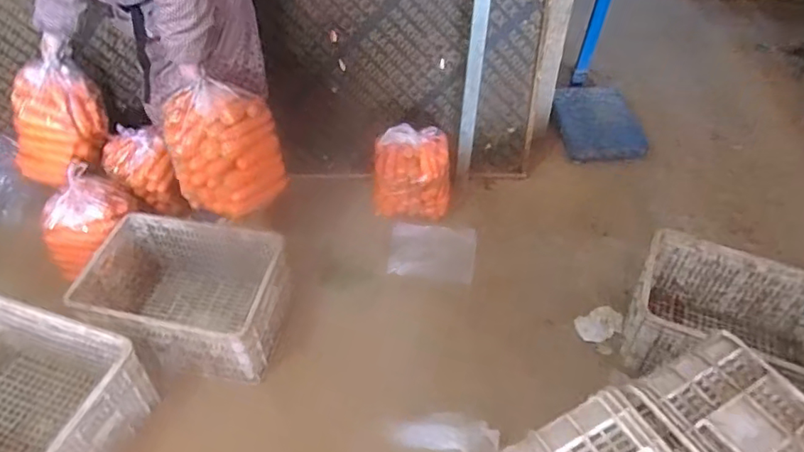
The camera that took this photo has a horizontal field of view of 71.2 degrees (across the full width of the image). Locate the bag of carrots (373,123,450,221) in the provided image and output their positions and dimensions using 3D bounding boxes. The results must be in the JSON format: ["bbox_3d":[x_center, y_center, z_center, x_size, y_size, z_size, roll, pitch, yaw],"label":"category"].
[{"bbox_3d":[0.033,-0.164,1.933,0.261,0.292,0.151,-3,46,-3],"label":"bag of carrots"}]

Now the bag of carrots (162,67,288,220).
[{"bbox_3d":[-0.479,-0.214,1.550,0.287,0.316,0.194,-11,47,-11],"label":"bag of carrots"}]

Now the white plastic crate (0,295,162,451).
[{"bbox_3d":[-0.918,0.422,1.367,0.502,0.279,0.374,14,47,13],"label":"white plastic crate"}]

